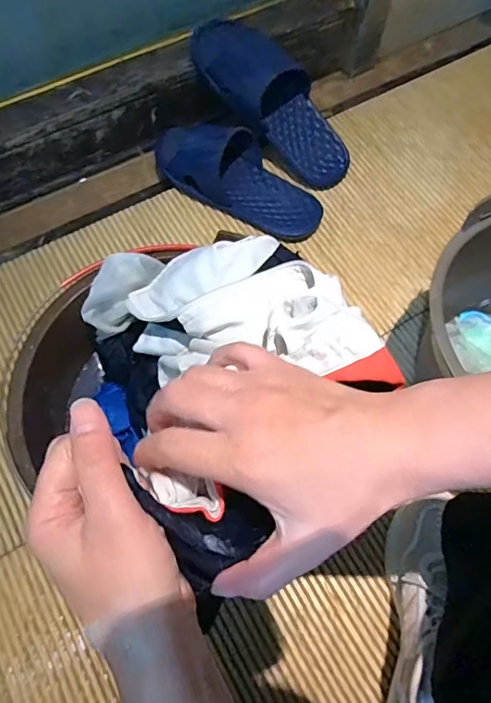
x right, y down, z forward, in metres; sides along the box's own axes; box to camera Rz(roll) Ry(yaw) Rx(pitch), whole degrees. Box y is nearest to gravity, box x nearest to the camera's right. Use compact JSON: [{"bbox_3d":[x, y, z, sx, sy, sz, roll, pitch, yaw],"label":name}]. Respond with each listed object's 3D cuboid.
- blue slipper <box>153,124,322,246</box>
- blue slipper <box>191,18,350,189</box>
[{"bbox_3d":[-0.011,-0.251,0.690,0.260,0.064,0.104,29,69,11],"label":"blue slipper"},{"bbox_3d":[0.048,-0.352,0.687,0.274,0.079,0.108,41,69,-18],"label":"blue slipper"}]

